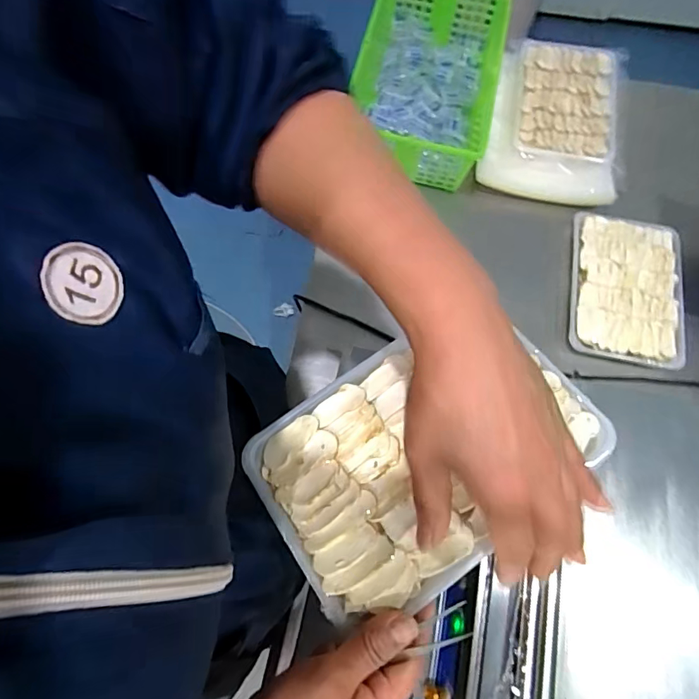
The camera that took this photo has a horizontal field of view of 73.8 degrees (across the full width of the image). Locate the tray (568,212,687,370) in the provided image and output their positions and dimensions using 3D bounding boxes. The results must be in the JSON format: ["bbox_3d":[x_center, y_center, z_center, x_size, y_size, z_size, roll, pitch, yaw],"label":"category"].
[{"bbox_3d":[0.403,-0.089,0.683,0.157,0.035,0.223,9,71,4],"label":"tray"}]

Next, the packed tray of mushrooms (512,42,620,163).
[{"bbox_3d":[0.350,-0.402,0.745,0.156,0.026,0.214,9,71,4],"label":"packed tray of mushrooms"}]

